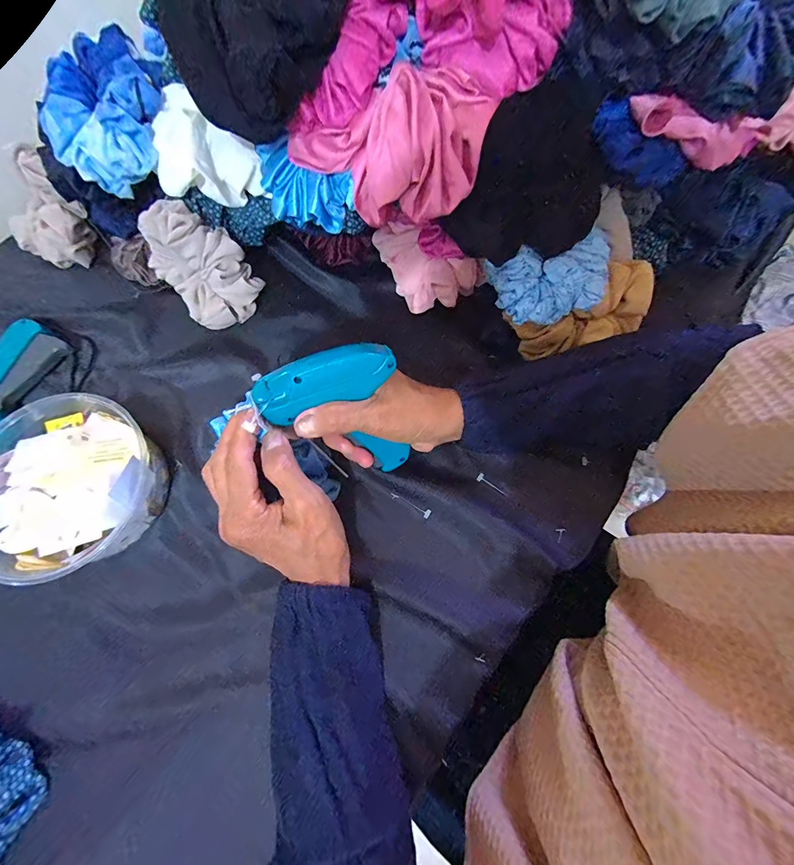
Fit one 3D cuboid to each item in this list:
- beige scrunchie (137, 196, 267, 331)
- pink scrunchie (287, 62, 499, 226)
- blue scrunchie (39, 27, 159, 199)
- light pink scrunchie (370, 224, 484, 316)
[{"bbox_3d":[-0.189,-0.158,0.354,0.113,0.088,0.042,41,37,-18],"label":"beige scrunchie"},{"bbox_3d":[-0.003,-0.194,0.250,0.135,0.059,0.074,-12,71,-3],"label":"pink scrunchie"},{"bbox_3d":[-0.242,-0.271,0.310,0.092,0.050,0.111,12,96,1],"label":"blue scrunchie"},{"bbox_3d":[0.027,-0.162,0.349,0.094,0.072,0.025,53,36,-15],"label":"light pink scrunchie"}]

